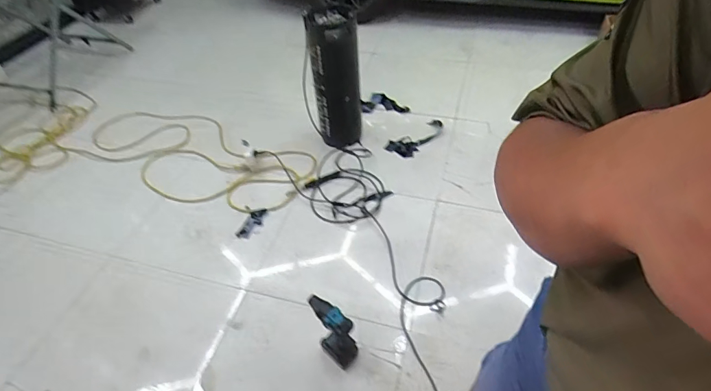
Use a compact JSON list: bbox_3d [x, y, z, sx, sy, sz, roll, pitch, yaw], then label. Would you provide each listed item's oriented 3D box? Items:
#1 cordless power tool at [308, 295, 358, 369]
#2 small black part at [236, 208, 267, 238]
[{"bbox_3d":[-0.075,0.413,1.243,0.149,0.242,0.071,31,56,28],"label":"cordless power tool"},{"bbox_3d":[-0.434,0.114,1.720,0.077,0.015,0.161,20,51,21],"label":"small black part"}]

